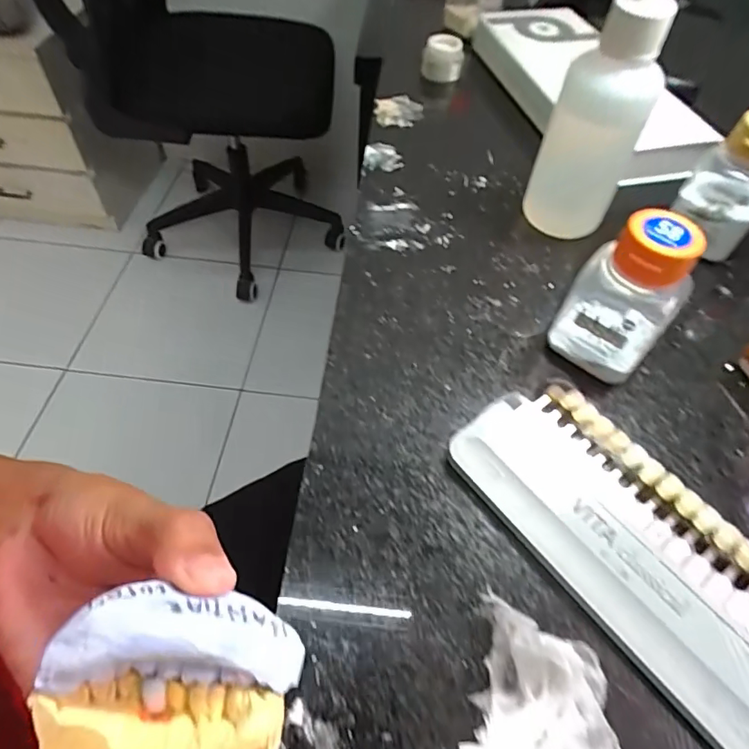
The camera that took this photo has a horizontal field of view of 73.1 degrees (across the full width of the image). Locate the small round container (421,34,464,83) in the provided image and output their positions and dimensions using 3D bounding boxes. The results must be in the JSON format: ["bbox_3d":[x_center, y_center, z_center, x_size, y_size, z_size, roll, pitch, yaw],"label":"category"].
[{"bbox_3d":[0.055,-0.256,0.408,0.032,0.027,0.039,7,55,1],"label":"small round container"}]

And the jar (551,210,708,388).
[{"bbox_3d":[0.109,-0.034,0.224,0.042,0.068,0.034,35,60,20],"label":"jar"}]

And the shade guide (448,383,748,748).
[{"bbox_3d":[0.100,0.063,0.193,0.067,0.012,0.146,-32,62,-23],"label":"shade guide"}]

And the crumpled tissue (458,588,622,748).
[{"bbox_3d":[0.056,0.103,0.159,0.049,0.013,0.054,10,55,4],"label":"crumpled tissue"}]

